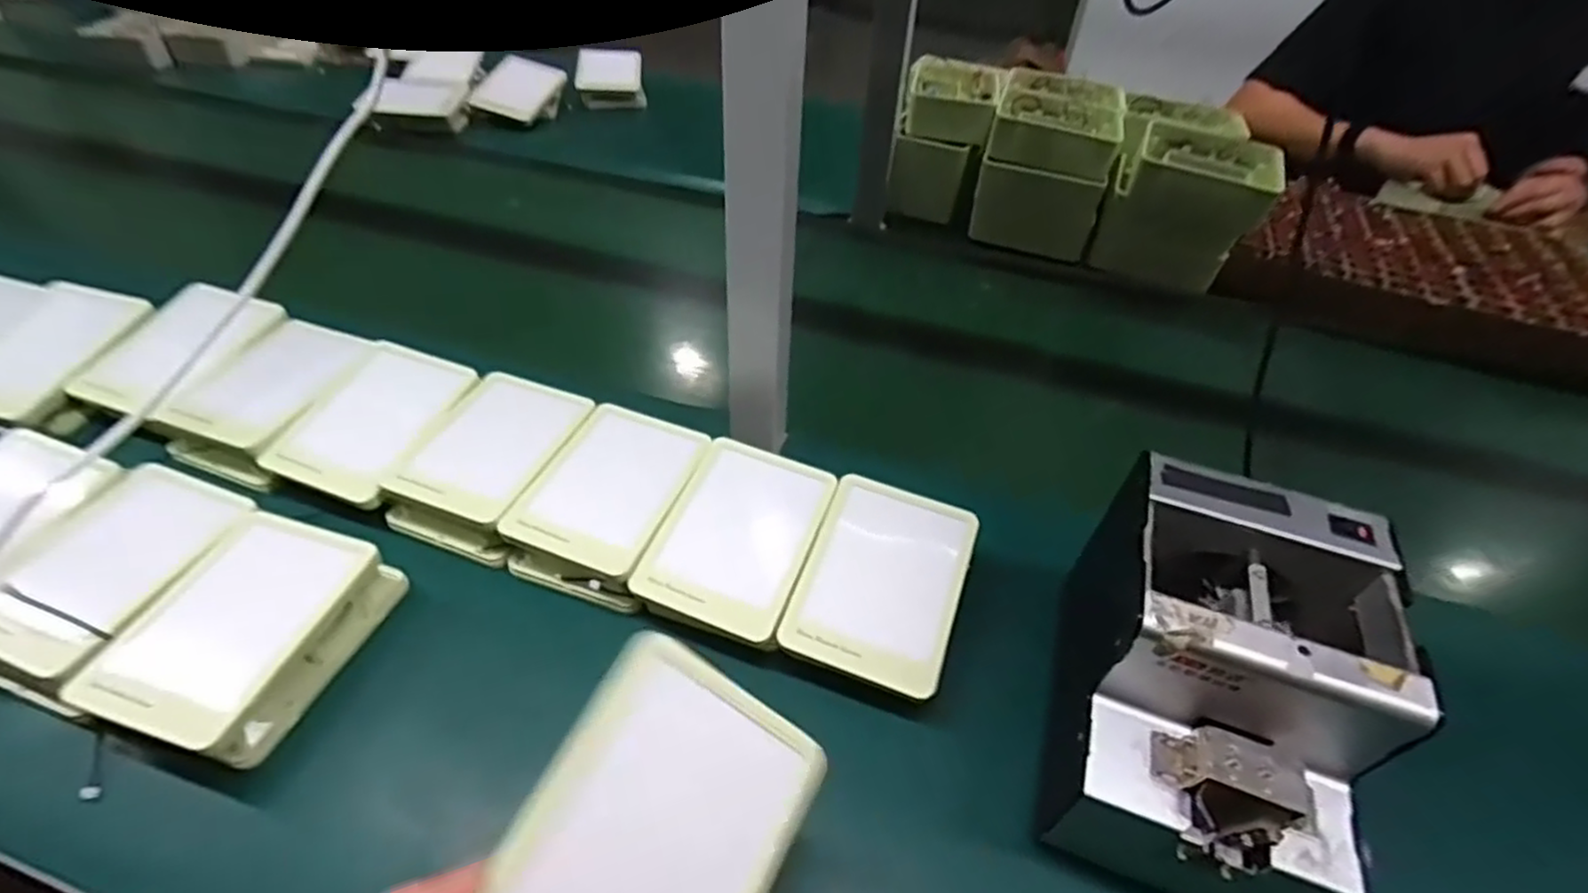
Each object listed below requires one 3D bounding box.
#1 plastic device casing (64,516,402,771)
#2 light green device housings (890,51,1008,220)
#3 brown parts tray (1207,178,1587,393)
[{"bbox_3d":[-0.331,0.112,0.430,0.101,0.042,0.140,15,45,11],"label":"plastic device casing"},{"bbox_3d":[0.192,-0.394,0.910,0.109,0.136,0.160,14,45,11],"label":"light green device housings"},{"bbox_3d":[0.763,-0.218,0.879,0.405,0.092,0.336,23,47,19],"label":"brown parts tray"}]

